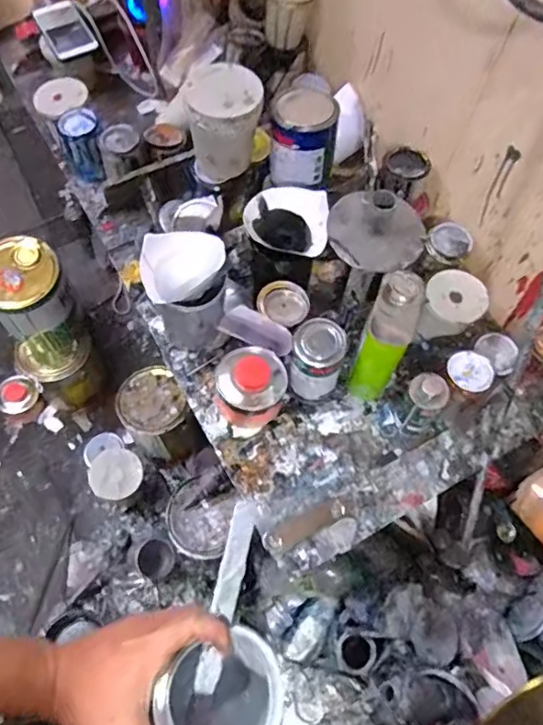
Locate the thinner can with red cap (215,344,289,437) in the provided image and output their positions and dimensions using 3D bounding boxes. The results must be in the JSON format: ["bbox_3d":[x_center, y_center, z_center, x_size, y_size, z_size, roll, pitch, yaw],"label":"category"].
[{"bbox_3d":[-0.029,0.037,0.819,0.097,0.089,0.100,2,64,-4],"label":"thinner can with red cap"}]

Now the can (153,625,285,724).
[{"bbox_3d":[-0.042,0.306,0.516,0.101,0.119,0.086,-29,66,-16],"label":"can"}]

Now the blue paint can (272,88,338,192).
[{"bbox_3d":[0.049,-0.346,0.882,0.093,0.117,0.085,2,64,-4],"label":"blue paint can"}]

